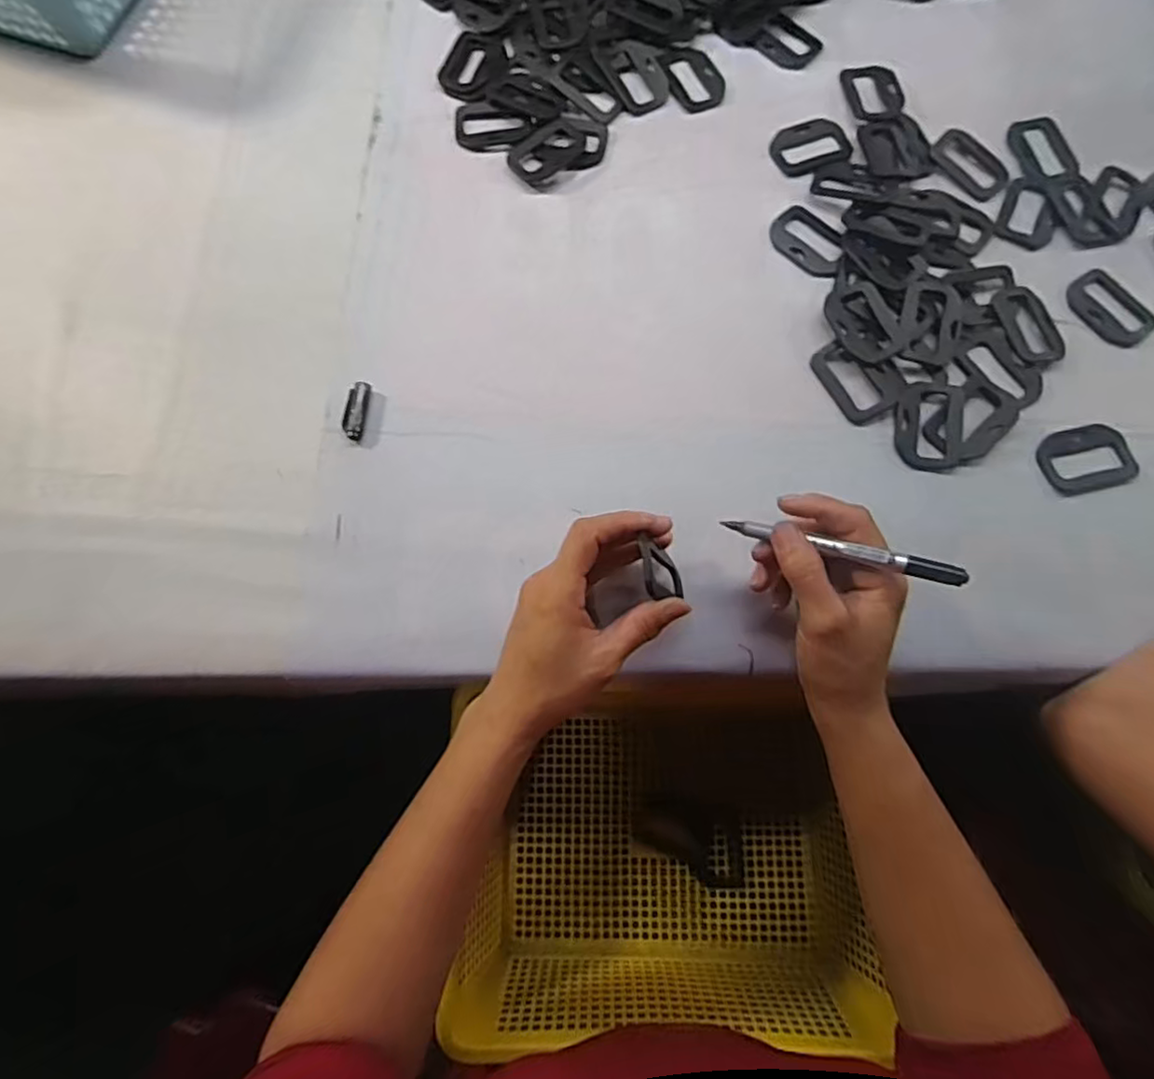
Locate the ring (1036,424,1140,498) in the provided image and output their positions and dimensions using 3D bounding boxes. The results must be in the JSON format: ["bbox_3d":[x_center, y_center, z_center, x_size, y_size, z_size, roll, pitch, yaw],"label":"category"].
[{"bbox_3d":[0.340,-0.054,0.428,0.063,0.004,0.046,-14,76,-3],"label":"ring"}]

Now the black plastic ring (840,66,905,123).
[{"bbox_3d":[0.236,-0.357,0.510,0.042,0.005,0.058,-9,76,-2],"label":"black plastic ring"}]

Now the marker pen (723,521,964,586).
[{"bbox_3d":[0.137,0.005,0.340,0.123,0.008,0.009,14,75,31],"label":"marker pen"}]

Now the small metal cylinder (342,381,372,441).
[{"bbox_3d":[-0.151,-0.088,0.437,0.016,0.007,0.041,8,76,2],"label":"small metal cylinder"}]

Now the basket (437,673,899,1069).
[{"bbox_3d":[0.053,0.231,0.484,0.273,0.101,0.214,-3,74,-1],"label":"basket"}]

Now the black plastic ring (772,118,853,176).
[{"bbox_3d":[0.181,-0.307,0.499,0.060,0.004,0.047,-21,77,-5],"label":"black plastic ring"}]

